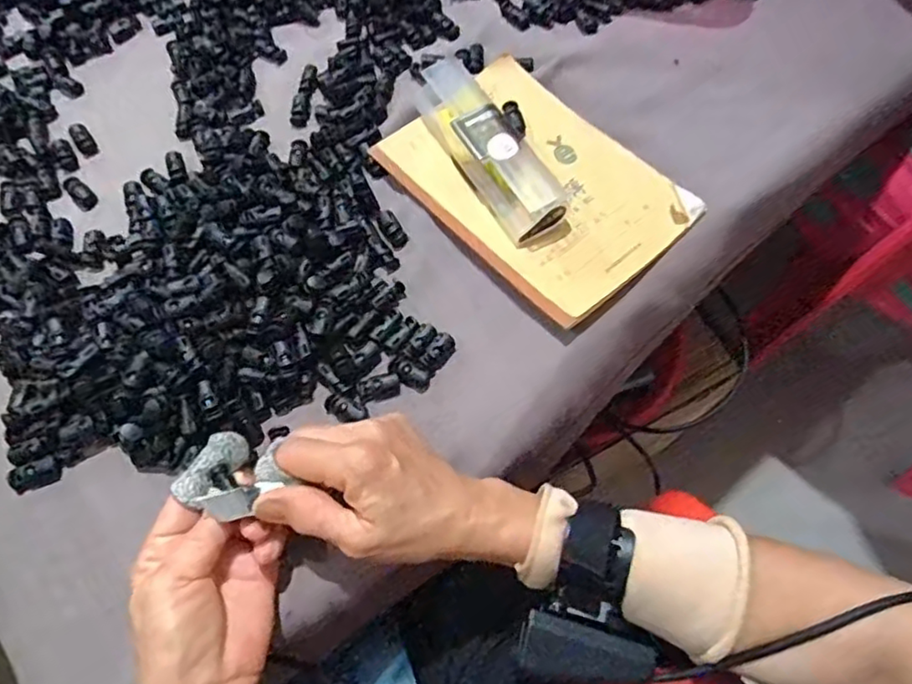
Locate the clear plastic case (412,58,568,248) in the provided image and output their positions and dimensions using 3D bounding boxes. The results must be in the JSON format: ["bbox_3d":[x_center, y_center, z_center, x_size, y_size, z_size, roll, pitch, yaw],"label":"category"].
[{"bbox_3d":[0.022,-0.144,0.454,0.045,0.035,0.156,-29,68,-13],"label":"clear plastic case"}]

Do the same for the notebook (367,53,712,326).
[{"bbox_3d":[0.057,-0.120,0.458,0.141,0.018,0.206,-39,70,-17],"label":"notebook"}]

